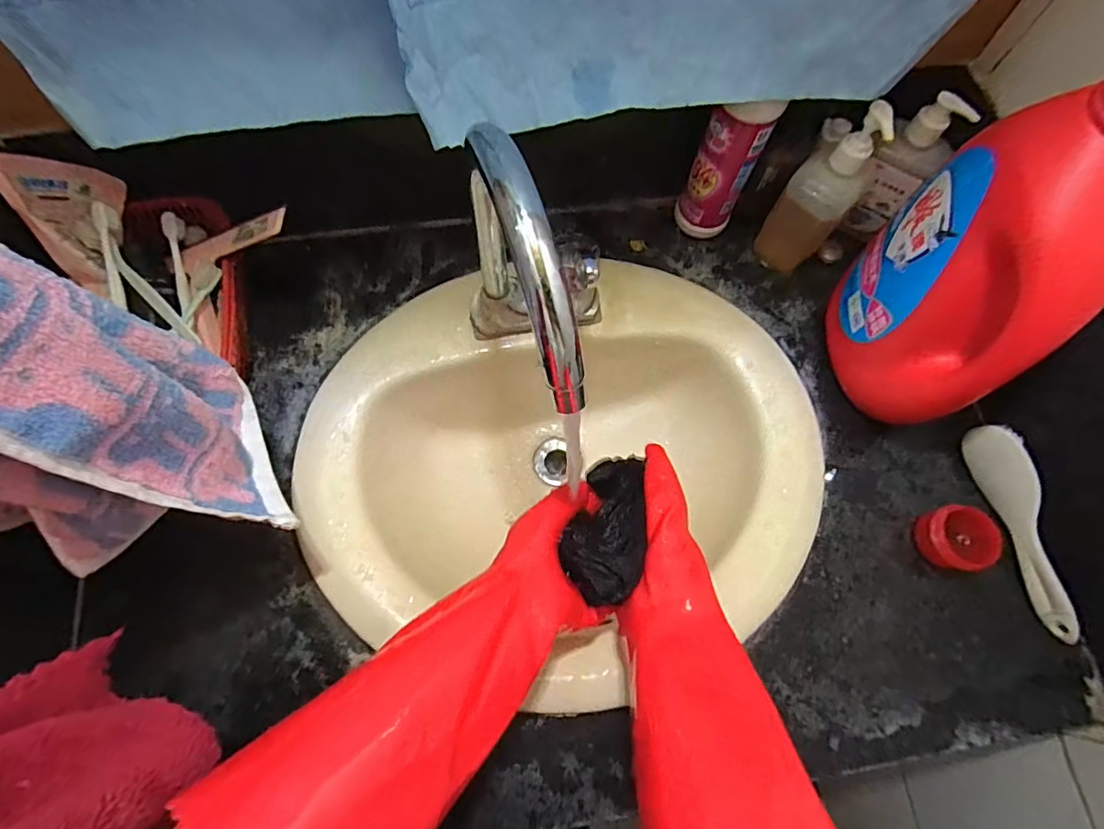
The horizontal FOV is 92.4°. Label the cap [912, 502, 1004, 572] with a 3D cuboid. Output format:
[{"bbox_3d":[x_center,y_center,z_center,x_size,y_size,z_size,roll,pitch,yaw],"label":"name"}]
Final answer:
[{"bbox_3d":[0.368,0.114,0.484,0.053,0.041,0.054,1,69,-2],"label":"cap"}]

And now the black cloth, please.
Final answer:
[{"bbox_3d":[0.043,0.088,0.422,0.055,0.049,0.114,13,53,3],"label":"black cloth"}]

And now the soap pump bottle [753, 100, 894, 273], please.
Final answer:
[{"bbox_3d":[0.270,-0.220,0.534,0.064,0.172,0.064,38,72,11],"label":"soap pump bottle"}]

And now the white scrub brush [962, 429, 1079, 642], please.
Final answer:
[{"bbox_3d":[0.439,0.104,0.486,0.030,0.050,0.191,-10,70,-6],"label":"white scrub brush"}]

